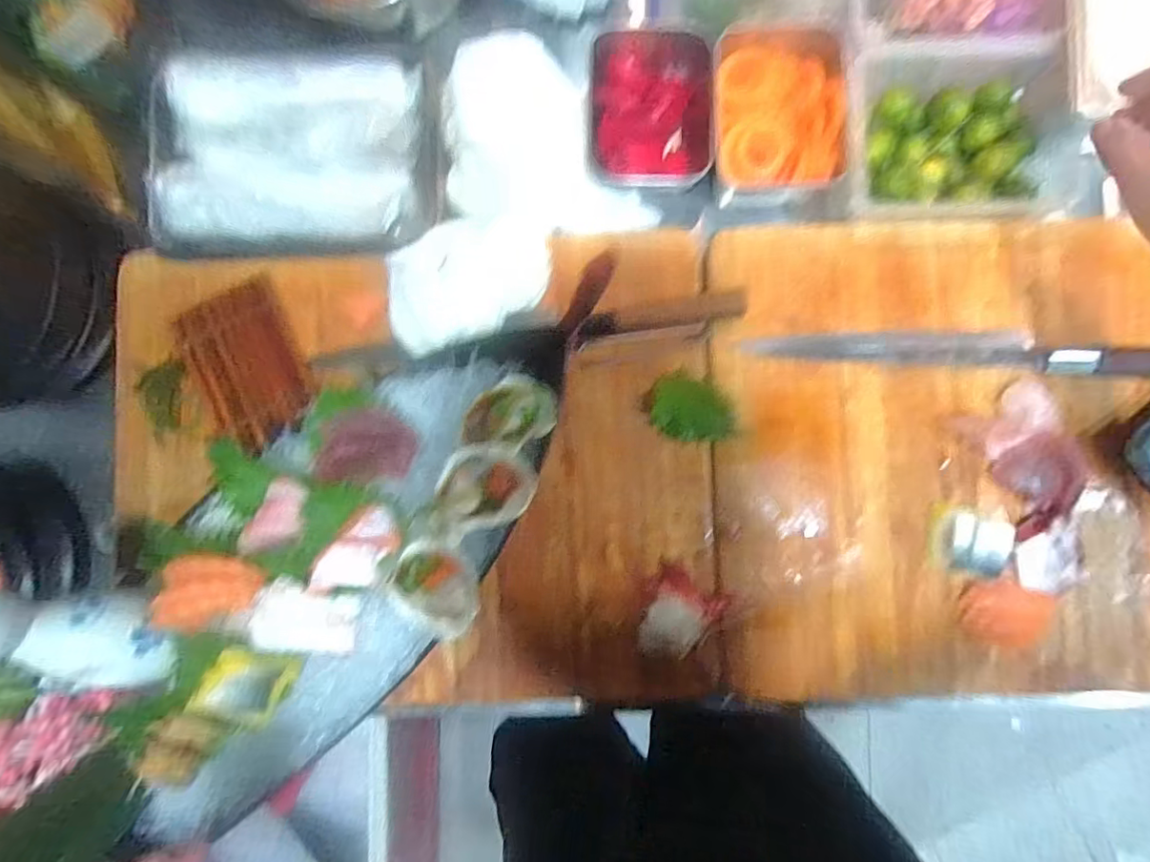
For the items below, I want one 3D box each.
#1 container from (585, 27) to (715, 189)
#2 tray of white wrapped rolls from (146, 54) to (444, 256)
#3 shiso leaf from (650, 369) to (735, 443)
[{"bbox_3d":[0.068,-0.282,0.495,0.113,0.050,0.139,3,87,2],"label":"container"},{"bbox_3d":[-0.242,-0.238,0.478,0.250,0.040,0.170,-4,87,2],"label":"tray of white wrapped rolls"},{"bbox_3d":[0.096,-0.017,0.455,0.068,0.004,0.052,21,90,2],"label":"shiso leaf"}]

